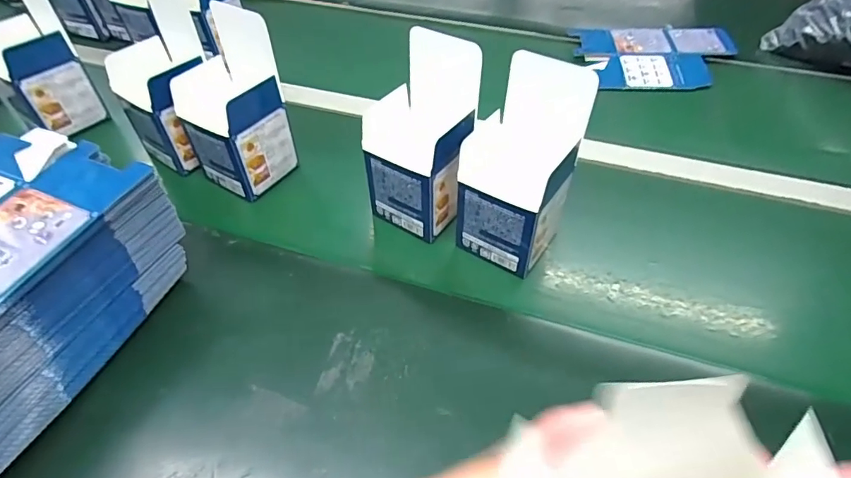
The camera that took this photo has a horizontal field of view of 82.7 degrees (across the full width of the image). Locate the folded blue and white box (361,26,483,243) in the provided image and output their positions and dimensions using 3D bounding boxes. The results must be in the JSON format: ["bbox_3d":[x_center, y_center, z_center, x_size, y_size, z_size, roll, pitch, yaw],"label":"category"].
[{"bbox_3d":[-0.007,-0.096,0.487,0.108,0.179,0.096,24,54,17],"label":"folded blue and white box"}]

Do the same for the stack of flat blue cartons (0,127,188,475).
[{"bbox_3d":[-0.346,0.049,0.393,0.149,0.129,0.260,18,53,13],"label":"stack of flat blue cartons"}]

